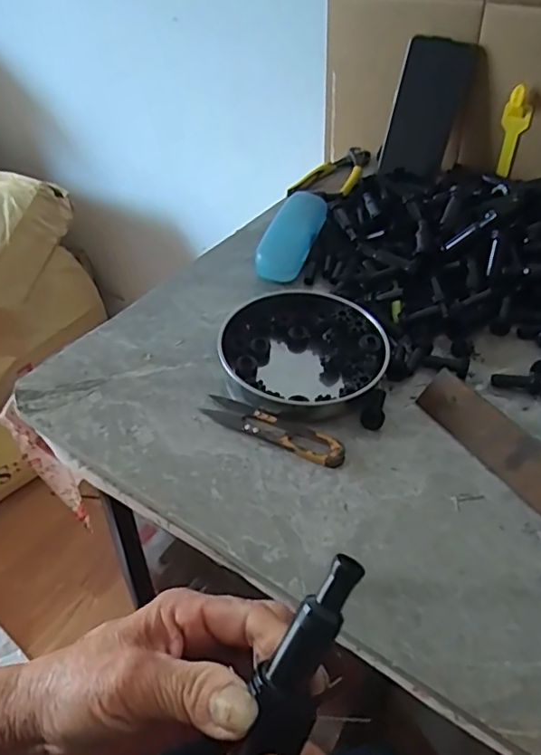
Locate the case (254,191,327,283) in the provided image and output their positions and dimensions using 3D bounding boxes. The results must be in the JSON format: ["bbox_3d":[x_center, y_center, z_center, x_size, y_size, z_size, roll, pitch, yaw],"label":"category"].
[{"bbox_3d":[0.026,-0.159,0.625,0.048,0.028,0.155,12,46,10],"label":"case"}]

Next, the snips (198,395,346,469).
[{"bbox_3d":[0.002,0.039,0.442,0.117,0.010,0.029,21,48,18],"label":"snips"}]

